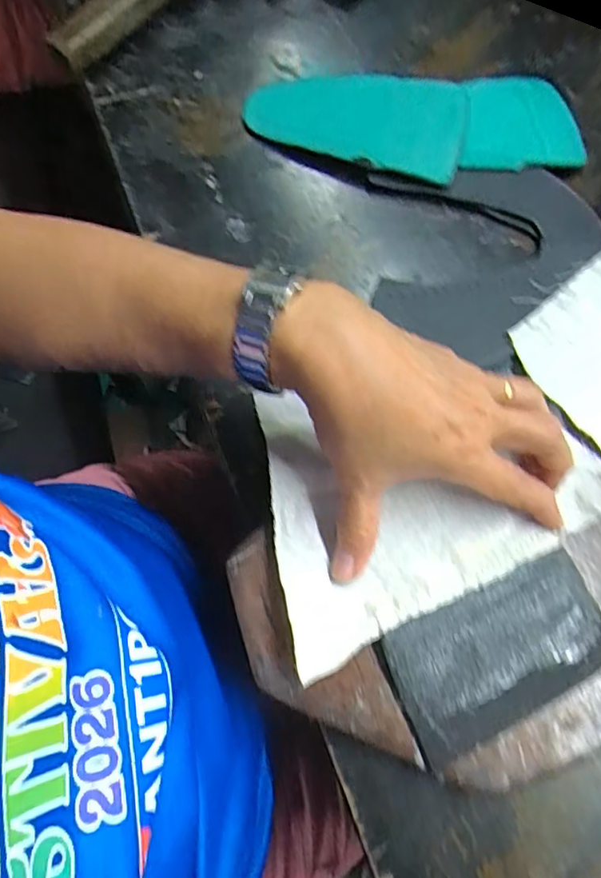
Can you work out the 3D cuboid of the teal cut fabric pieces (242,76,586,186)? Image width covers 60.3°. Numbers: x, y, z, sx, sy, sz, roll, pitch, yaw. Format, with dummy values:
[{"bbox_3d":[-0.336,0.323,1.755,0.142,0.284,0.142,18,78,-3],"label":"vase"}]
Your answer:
[{"bbox_3d":[0.084,-0.228,0.375,0.238,0.025,0.086,-2,71,-2],"label":"teal cut fabric pieces"}]

